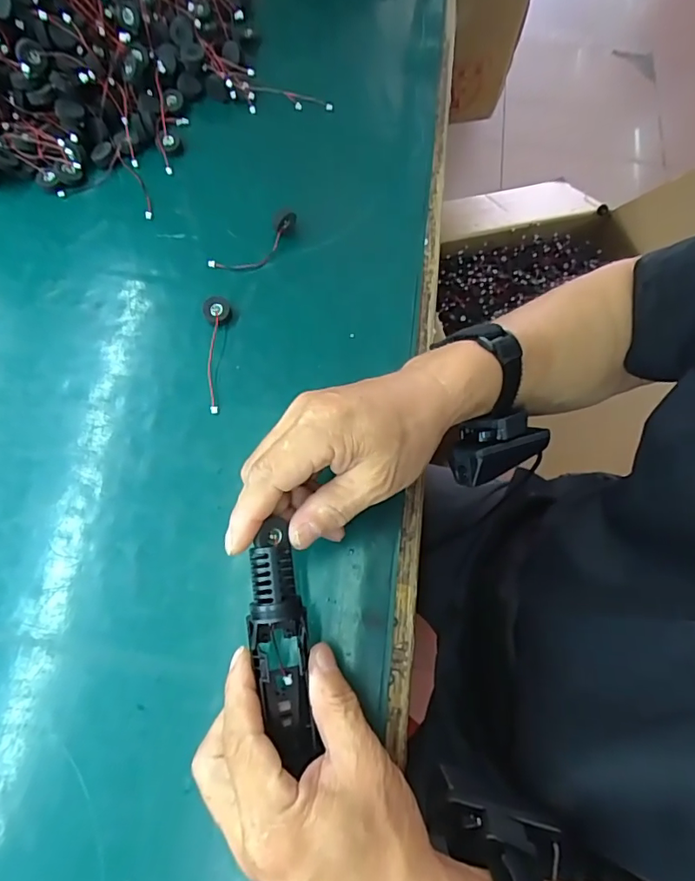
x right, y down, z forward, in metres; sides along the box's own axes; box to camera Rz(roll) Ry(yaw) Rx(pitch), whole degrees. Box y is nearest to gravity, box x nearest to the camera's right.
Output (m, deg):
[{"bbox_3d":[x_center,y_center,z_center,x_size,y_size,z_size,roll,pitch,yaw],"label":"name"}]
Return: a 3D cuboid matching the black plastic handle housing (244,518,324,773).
[{"bbox_3d":[-0.035,0.111,0.269,0.029,0.028,0.129,-7,97,-4],"label":"black plastic handle housing"}]

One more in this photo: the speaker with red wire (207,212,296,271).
[{"bbox_3d":[-0.072,-0.155,0.400,0.081,0.014,0.025,-29,74,-11],"label":"speaker with red wire"}]

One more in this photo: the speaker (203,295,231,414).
[{"bbox_3d":[-0.100,-0.065,0.369,0.020,0.011,0.091,0,71,-2],"label":"speaker"}]

